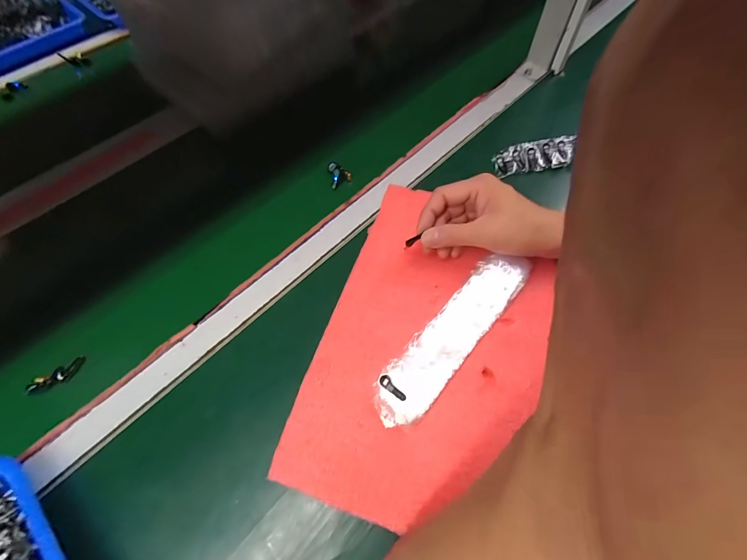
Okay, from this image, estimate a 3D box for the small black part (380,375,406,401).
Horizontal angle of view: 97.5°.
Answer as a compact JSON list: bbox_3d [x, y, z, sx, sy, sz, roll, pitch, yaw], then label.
[{"bbox_3d":[0.016,0.097,0.292,0.010,0.005,0.028,-38,67,-17],"label":"small black part"}]

